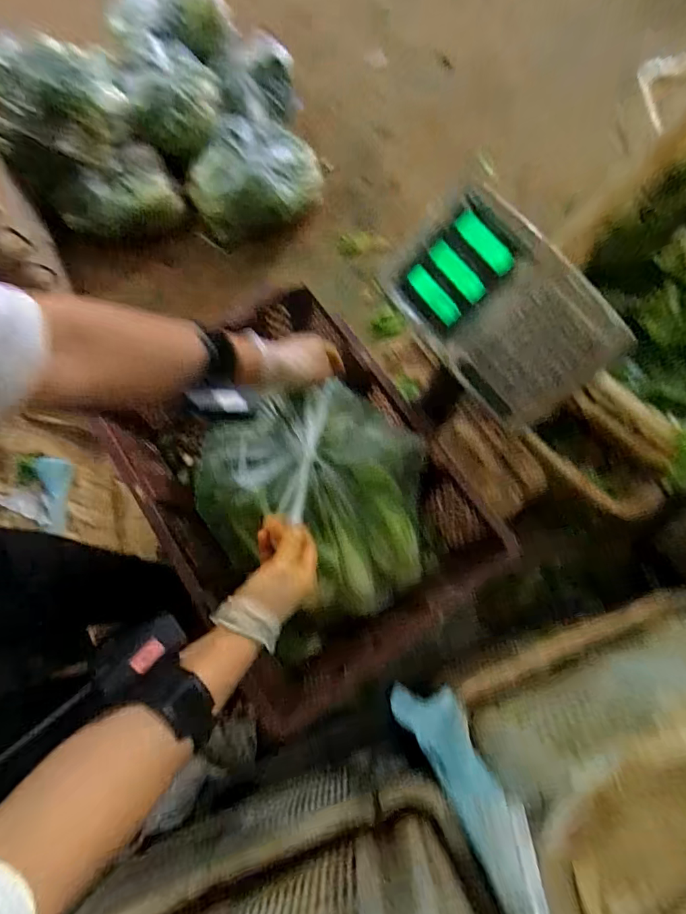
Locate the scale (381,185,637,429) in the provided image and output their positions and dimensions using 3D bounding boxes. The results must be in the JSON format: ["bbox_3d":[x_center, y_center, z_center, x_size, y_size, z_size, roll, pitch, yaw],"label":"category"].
[{"bbox_3d":[0.161,-0.156,0.475,0.146,0.041,0.231,-44,75,35],"label":"scale"}]

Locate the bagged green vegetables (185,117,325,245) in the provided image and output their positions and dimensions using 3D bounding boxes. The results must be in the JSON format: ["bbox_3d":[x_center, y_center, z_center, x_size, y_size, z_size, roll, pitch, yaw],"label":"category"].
[{"bbox_3d":[-0.264,-0.836,1.369,0.396,0.222,0.241,-7,75,-2],"label":"bagged green vegetables"}]

